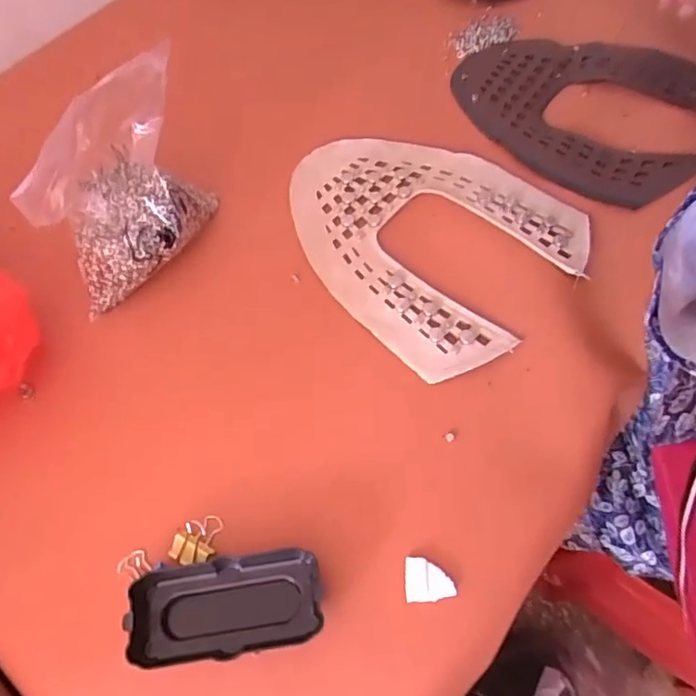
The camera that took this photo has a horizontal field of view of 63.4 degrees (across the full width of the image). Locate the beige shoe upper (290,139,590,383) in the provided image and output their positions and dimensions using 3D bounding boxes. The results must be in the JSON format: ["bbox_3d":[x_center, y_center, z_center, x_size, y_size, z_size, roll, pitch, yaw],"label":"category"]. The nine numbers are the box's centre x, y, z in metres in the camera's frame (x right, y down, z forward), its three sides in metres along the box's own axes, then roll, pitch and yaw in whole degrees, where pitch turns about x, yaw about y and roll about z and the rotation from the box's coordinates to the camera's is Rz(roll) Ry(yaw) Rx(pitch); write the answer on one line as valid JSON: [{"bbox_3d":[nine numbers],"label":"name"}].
[{"bbox_3d":[0.056,-0.097,0.464,0.237,0.012,0.187,38,71,21],"label":"beige shoe upper"}]

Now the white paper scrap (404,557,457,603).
[{"bbox_3d":[0.049,0.139,0.339,0.028,0.004,0.025,-4,62,2],"label":"white paper scrap"}]

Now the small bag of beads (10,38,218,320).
[{"bbox_3d":[-0.163,-0.115,0.417,0.078,0.142,0.136,7,63,7],"label":"small bag of beads"}]

